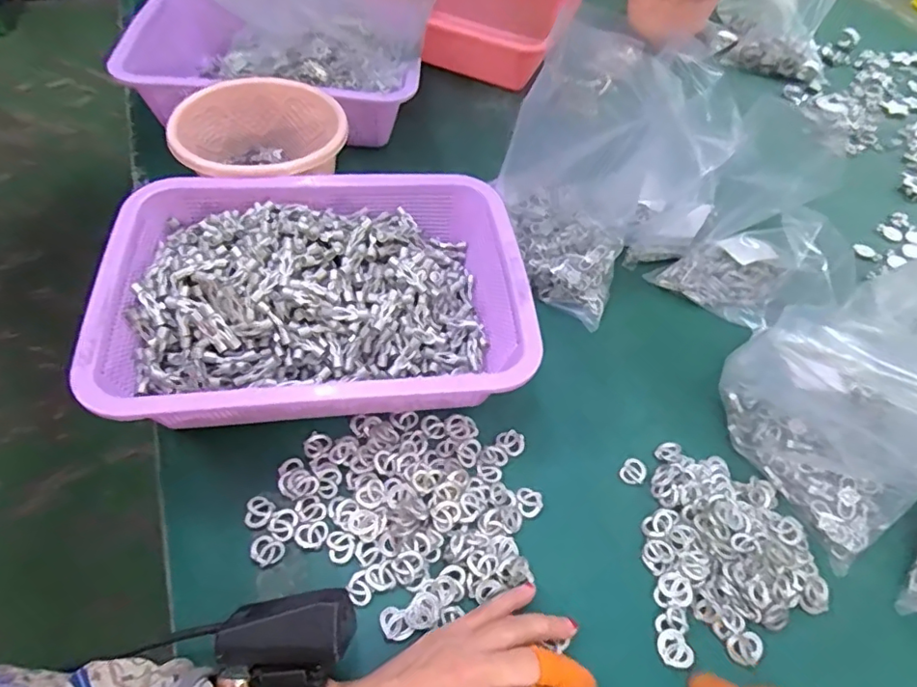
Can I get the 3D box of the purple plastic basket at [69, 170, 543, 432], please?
[{"bbox_3d":[-0.102,-0.034,0.442,0.301,0.101,0.215,-5,55,-9],"label":"purple plastic basket"}]

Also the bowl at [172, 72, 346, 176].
[{"bbox_3d":[-0.176,-0.173,0.519,0.138,0.072,0.122,-26,61,-23],"label":"bowl"}]

